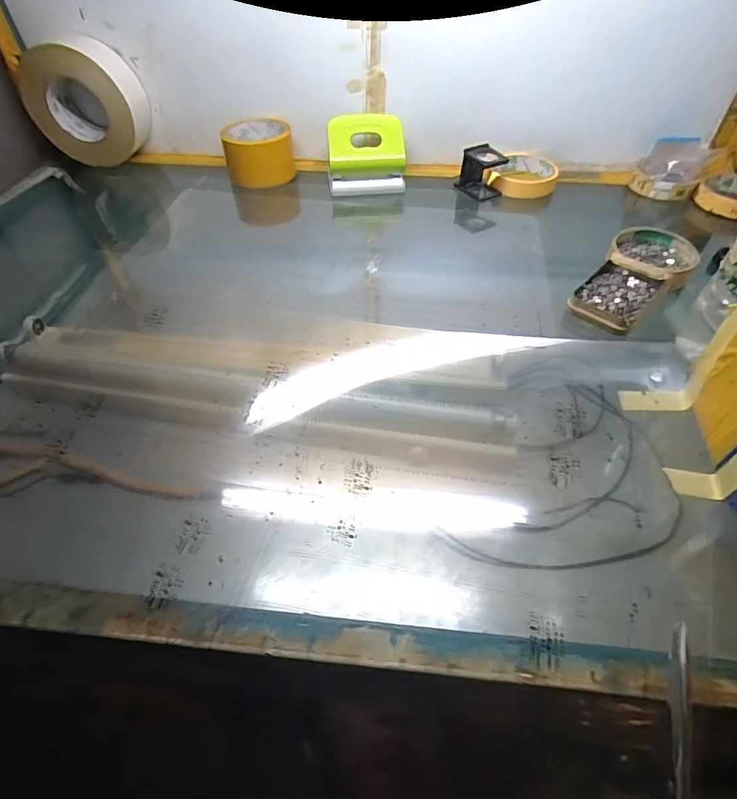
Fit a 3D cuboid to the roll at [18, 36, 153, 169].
[{"bbox_3d":[-0.373,-0.390,0.615,0.143,0.138,0.052,2,48,3],"label":"roll"}]

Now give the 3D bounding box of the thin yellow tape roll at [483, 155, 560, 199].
[{"bbox_3d":[0.204,-0.300,0.617,0.092,0.024,0.081,14,50,12],"label":"thin yellow tape roll"}]

